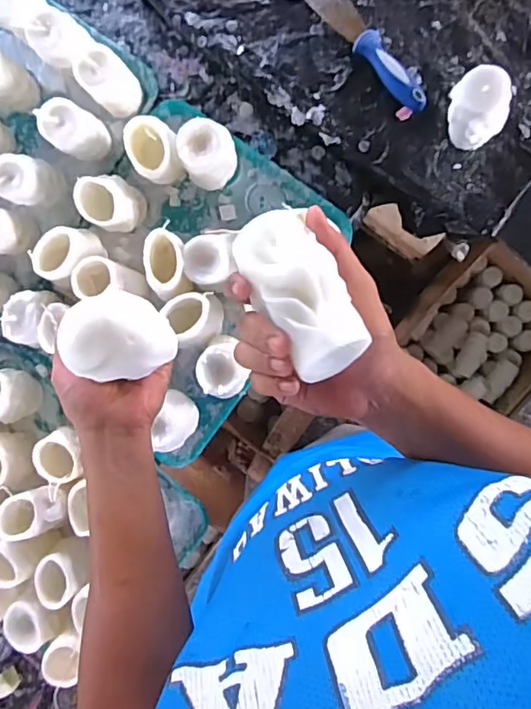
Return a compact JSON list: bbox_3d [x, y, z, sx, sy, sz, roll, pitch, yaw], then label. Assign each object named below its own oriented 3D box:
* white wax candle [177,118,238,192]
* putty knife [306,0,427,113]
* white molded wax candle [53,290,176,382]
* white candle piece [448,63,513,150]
[{"bbox_3d":[-0.074,-0.265,0.721,0.065,0.106,0.079,8,93,7],"label":"white wax candle"},{"bbox_3d":[0.135,-0.397,0.691,0.041,0.019,0.208,-40,87,7],"label":"putty knife"},{"bbox_3d":[-0.127,-0.016,0.466,0.080,0.062,0.073,0,94,8],"label":"white molded wax candle"},{"bbox_3d":[0.248,-0.285,0.636,0.053,0.105,0.065,-15,90,7],"label":"white candle piece"}]

